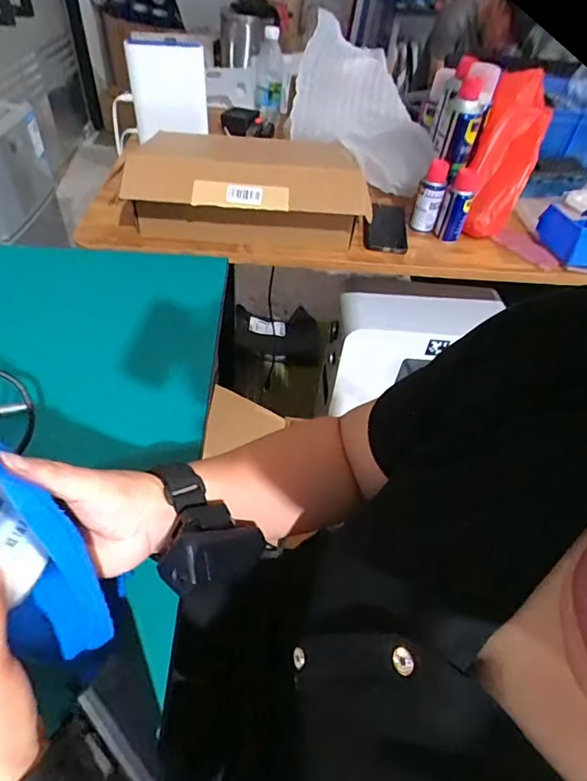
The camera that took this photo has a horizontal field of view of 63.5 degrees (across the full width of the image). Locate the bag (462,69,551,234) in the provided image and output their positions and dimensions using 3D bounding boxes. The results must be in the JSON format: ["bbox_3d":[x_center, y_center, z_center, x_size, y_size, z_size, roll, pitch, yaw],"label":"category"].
[{"bbox_3d":[0.384,-0.429,0.852,0.105,0.300,0.094,18,7,11],"label":"bag"}]

